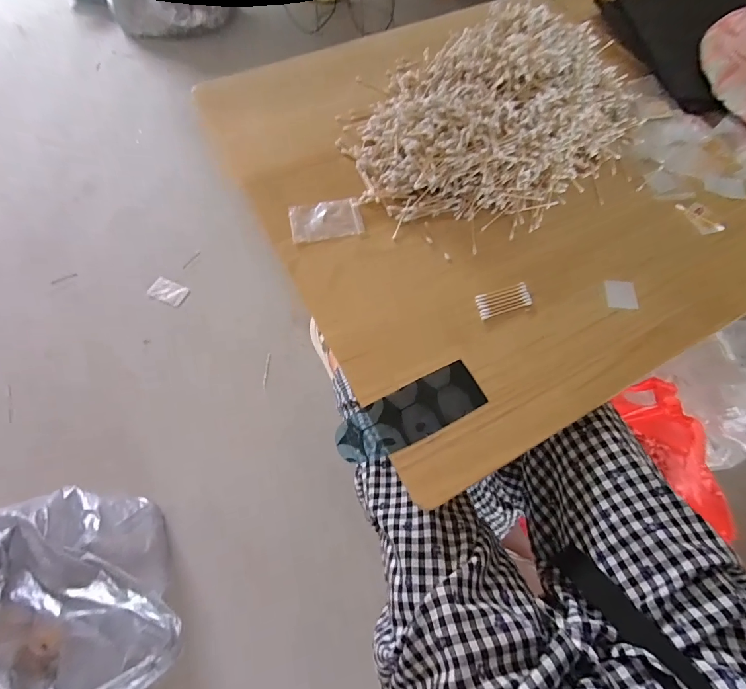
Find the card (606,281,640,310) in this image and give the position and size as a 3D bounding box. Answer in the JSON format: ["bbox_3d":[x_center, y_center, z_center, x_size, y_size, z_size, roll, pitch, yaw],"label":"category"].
[{"bbox_3d":[0.333,-0.067,0.519,0.039,0.005,0.047,5,57,6],"label":"card"}]

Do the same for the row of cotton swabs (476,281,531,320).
[{"bbox_3d":[0.171,-0.057,0.506,0.073,0.012,0.032,-16,66,-11],"label":"row of cotton swabs"}]

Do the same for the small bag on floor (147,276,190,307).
[{"bbox_3d":[-0.594,-0.155,1.125,0.109,0.004,0.070,22,67,8],"label":"small bag on floor"}]

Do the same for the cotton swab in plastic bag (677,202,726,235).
[{"bbox_3d":[0.509,-0.198,0.602,0.041,0.010,0.065,-23,68,-14],"label":"cotton swab in plastic bag"}]

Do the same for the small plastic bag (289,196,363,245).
[{"bbox_3d":[-0.067,-0.179,0.554,0.100,0.008,0.069,-9,65,-8],"label":"small plastic bag"}]

